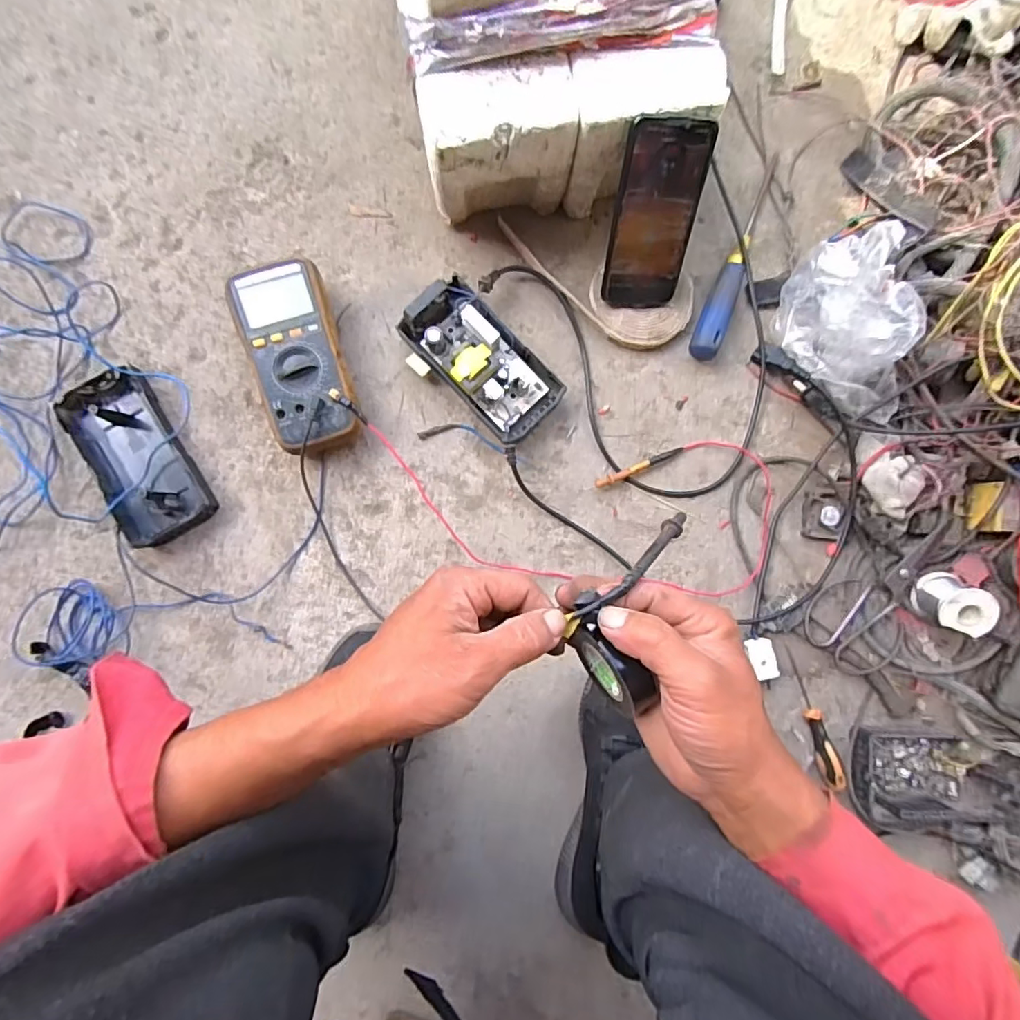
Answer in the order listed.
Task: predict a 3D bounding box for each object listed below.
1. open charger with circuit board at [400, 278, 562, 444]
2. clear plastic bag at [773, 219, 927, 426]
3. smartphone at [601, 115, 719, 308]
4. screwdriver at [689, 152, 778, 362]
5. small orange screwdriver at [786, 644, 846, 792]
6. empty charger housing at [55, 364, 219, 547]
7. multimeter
[{"bbox_3d":[-0.026,-0.150,0.545,0.089,0.053,0.166,-44,92,-5],"label":"open charger with circuit board"},{"bbox_3d":[0.345,-0.175,0.547,0.085,0.106,0.175,-26,91,-6],"label":"clear plastic bag"},{"bbox_3d":[0.136,-0.270,0.507,0.077,0.165,0.008,-3,47,-5],"label":"smartphone"},{"bbox_3d":[0.248,-0.272,0.578,0.032,0.031,0.233,25,86,-4],"label":"screwdriver"},{"bbox_3d":[0.323,0.218,0.565,0.024,0.022,0.145,-12,89,-6],"label":"small orange screwdriver"},{"bbox_3d":[-0.366,-0.052,0.531,0.089,0.032,0.166,-27,91,-6],"label":"empty charger housing"},{"bbox_3d":[-0.208,-0.148,0.537,0.088,0.050,0.180,-17,91,-3],"label":"multimeter"}]

